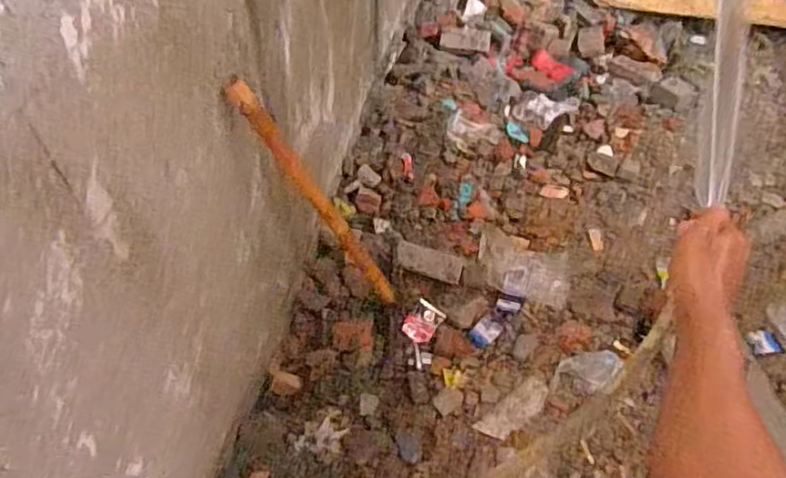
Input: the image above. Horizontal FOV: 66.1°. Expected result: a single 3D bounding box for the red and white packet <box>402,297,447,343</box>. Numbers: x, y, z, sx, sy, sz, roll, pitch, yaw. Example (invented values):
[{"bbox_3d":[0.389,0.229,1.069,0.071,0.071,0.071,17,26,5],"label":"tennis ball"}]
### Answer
[{"bbox_3d":[0.087,0.238,1.733,0.089,0.013,0.122,30,58,19],"label":"red and white packet"}]

